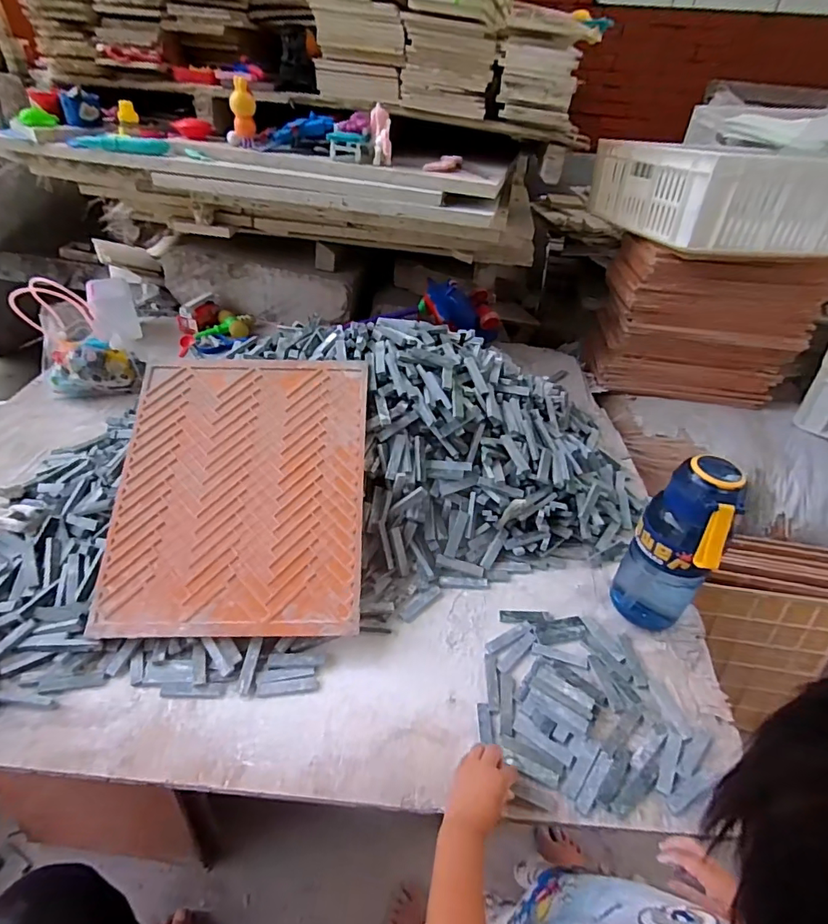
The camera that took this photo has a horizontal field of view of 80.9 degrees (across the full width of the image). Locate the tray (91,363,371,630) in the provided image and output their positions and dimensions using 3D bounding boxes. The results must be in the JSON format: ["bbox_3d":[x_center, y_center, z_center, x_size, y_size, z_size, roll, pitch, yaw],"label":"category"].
[{"bbox_3d":[-0.222,0.031,0.640,0.313,0.013,0.370,1,70,-4],"label":"tray"}]

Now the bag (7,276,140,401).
[{"bbox_3d":[-0.635,-0.224,0.928,0.156,0.211,0.104,-26,50,-29],"label":"bag"}]

